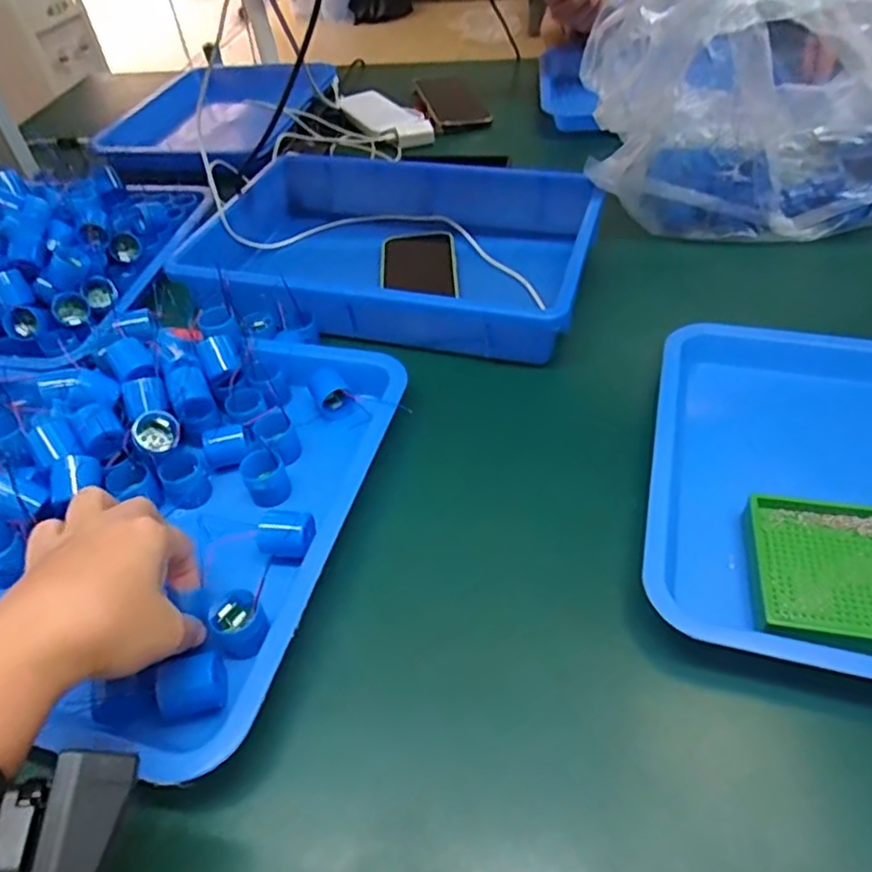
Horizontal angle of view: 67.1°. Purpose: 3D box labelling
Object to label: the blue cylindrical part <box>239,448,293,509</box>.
[{"bbox_3d":[-0.120,0.030,0.463,0.029,0.027,0.029,-3,46,3],"label":"blue cylindrical part"}]

